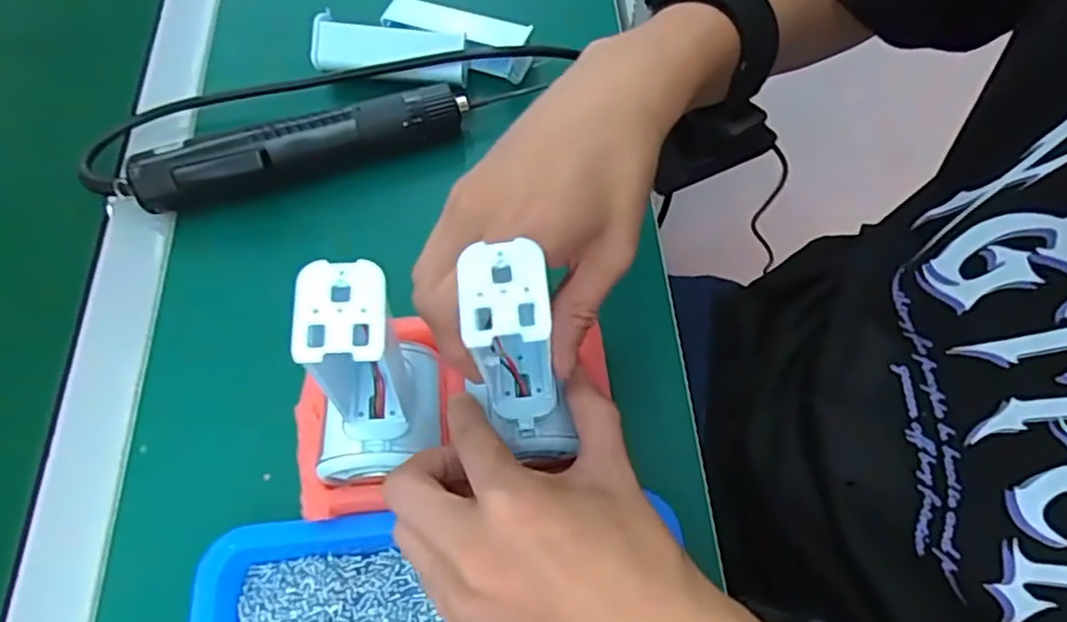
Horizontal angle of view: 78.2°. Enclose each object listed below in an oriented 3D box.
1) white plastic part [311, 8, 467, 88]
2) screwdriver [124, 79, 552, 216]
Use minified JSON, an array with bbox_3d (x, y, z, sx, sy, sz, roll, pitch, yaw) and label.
[{"bbox_3d":[-0.094,-0.169,0.426,0.099,0.023,0.030,10,64,5],"label":"white plastic part"},{"bbox_3d":[-0.122,-0.105,0.404,0.240,0.031,0.027,-17,65,-7],"label":"screwdriver"}]

